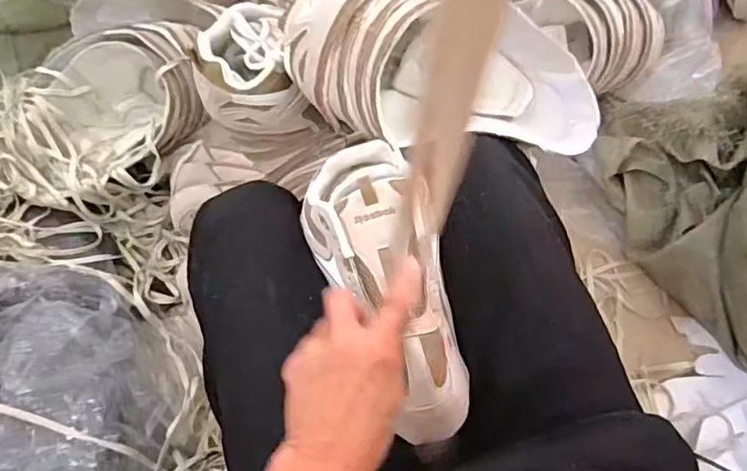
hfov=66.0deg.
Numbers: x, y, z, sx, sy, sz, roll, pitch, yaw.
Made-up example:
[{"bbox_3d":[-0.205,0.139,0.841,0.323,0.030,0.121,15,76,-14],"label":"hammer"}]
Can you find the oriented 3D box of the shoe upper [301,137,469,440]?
[{"bbox_3d":[0.014,0.036,0.467,0.098,0.052,0.247,-20,73,-7],"label":"shoe upper"}]

